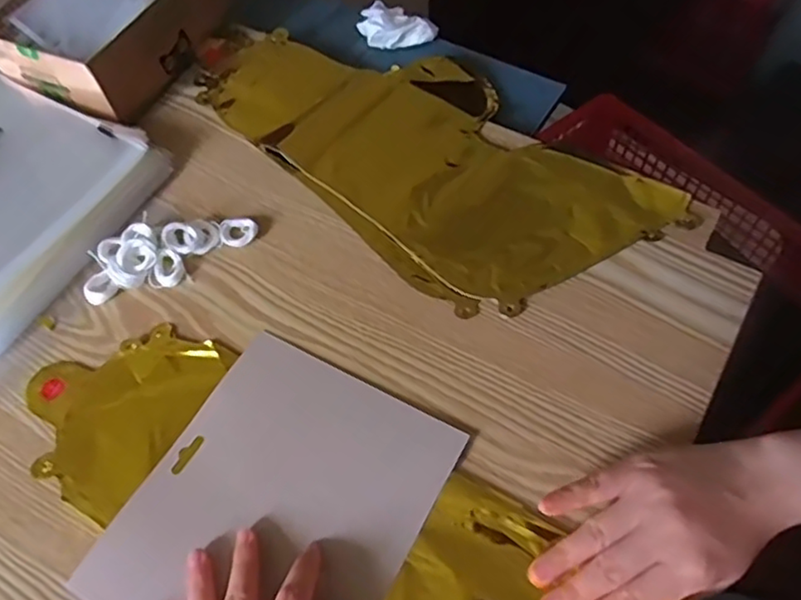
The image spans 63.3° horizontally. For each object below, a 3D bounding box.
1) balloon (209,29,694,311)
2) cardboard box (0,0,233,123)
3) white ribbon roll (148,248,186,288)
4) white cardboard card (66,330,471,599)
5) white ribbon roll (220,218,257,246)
[{"bbox_3d":[0.009,-0.138,0.545,0.194,0.008,0.404,-40,65,-20],"label":"balloon"},{"bbox_3d":[-0.261,-0.252,0.581,0.142,0.076,0.189,14,60,11],"label":"cardboard box"},{"bbox_3d":[-0.171,-0.022,0.479,0.022,0.010,0.028,14,60,11],"label":"white ribbon roll"},{"bbox_3d":[-0.075,0.123,0.394,0.163,0.011,0.188,25,63,17],"label":"white cardboard card"},{"bbox_3d":[-0.124,-0.051,0.496,0.027,0.010,0.022,1,58,3],"label":"white ribbon roll"}]

